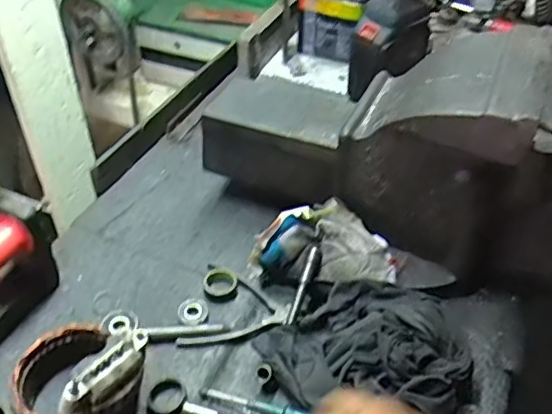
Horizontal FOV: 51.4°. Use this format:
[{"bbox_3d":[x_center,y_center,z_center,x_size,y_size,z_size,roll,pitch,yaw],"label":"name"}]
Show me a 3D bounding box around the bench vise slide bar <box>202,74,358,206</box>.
[{"bbox_3d":[0.007,-0.086,0.757,0.190,0.117,0.107,22,46,21],"label":"bench vise slide bar"}]

